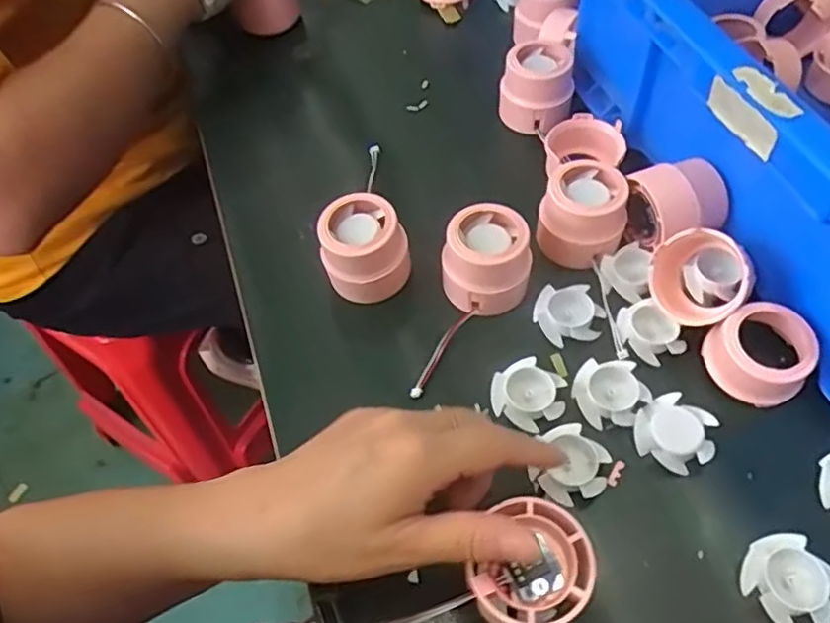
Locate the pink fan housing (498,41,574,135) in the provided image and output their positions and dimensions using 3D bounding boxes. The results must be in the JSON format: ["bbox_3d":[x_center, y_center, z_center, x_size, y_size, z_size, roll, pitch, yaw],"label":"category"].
[{"bbox_3d":[0.092,-0.172,0.489,0.053,0.045,0.057,4,56,7],"label":"pink fan housing"}]

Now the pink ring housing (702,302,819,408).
[{"bbox_3d":[0.189,0.022,0.350,0.046,0.030,0.043,-3,55,2],"label":"pink ring housing"}]

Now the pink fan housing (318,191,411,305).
[{"bbox_3d":[-0.032,-0.040,0.406,0.051,0.052,0.045,-20,56,-10],"label":"pink fan housing"}]

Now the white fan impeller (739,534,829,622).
[{"bbox_3d":[0.173,0.125,0.297,0.037,0.010,0.040,-2,55,3],"label":"white fan impeller"}]

